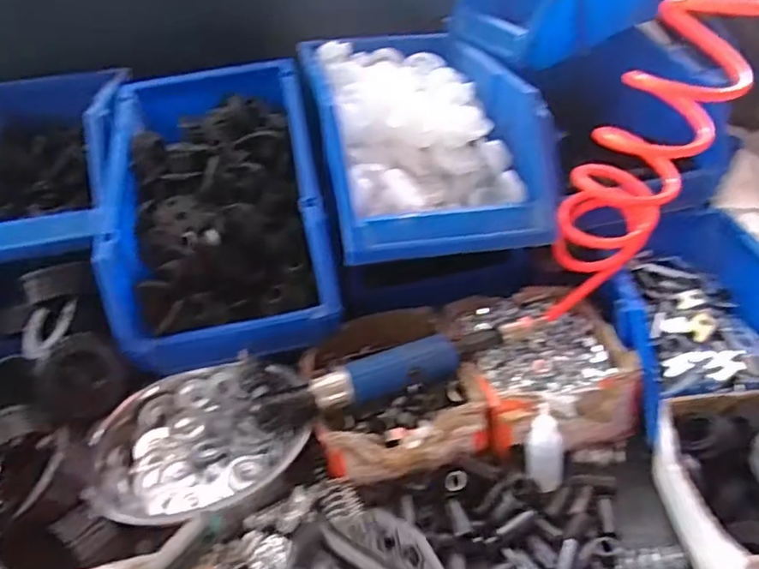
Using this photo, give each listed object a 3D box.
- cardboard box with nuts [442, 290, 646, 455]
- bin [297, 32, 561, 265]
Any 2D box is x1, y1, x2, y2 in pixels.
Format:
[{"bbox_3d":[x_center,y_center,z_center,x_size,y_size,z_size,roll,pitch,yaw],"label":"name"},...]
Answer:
[{"bbox_3d":[0.141,0.074,0.575,0.141,0.069,0.180,-8,30,-2],"label":"cardboard box with nuts"},{"bbox_3d":[0.037,-0.162,0.660,0.214,0.135,0.326,-12,30,-9],"label":"bin"}]

